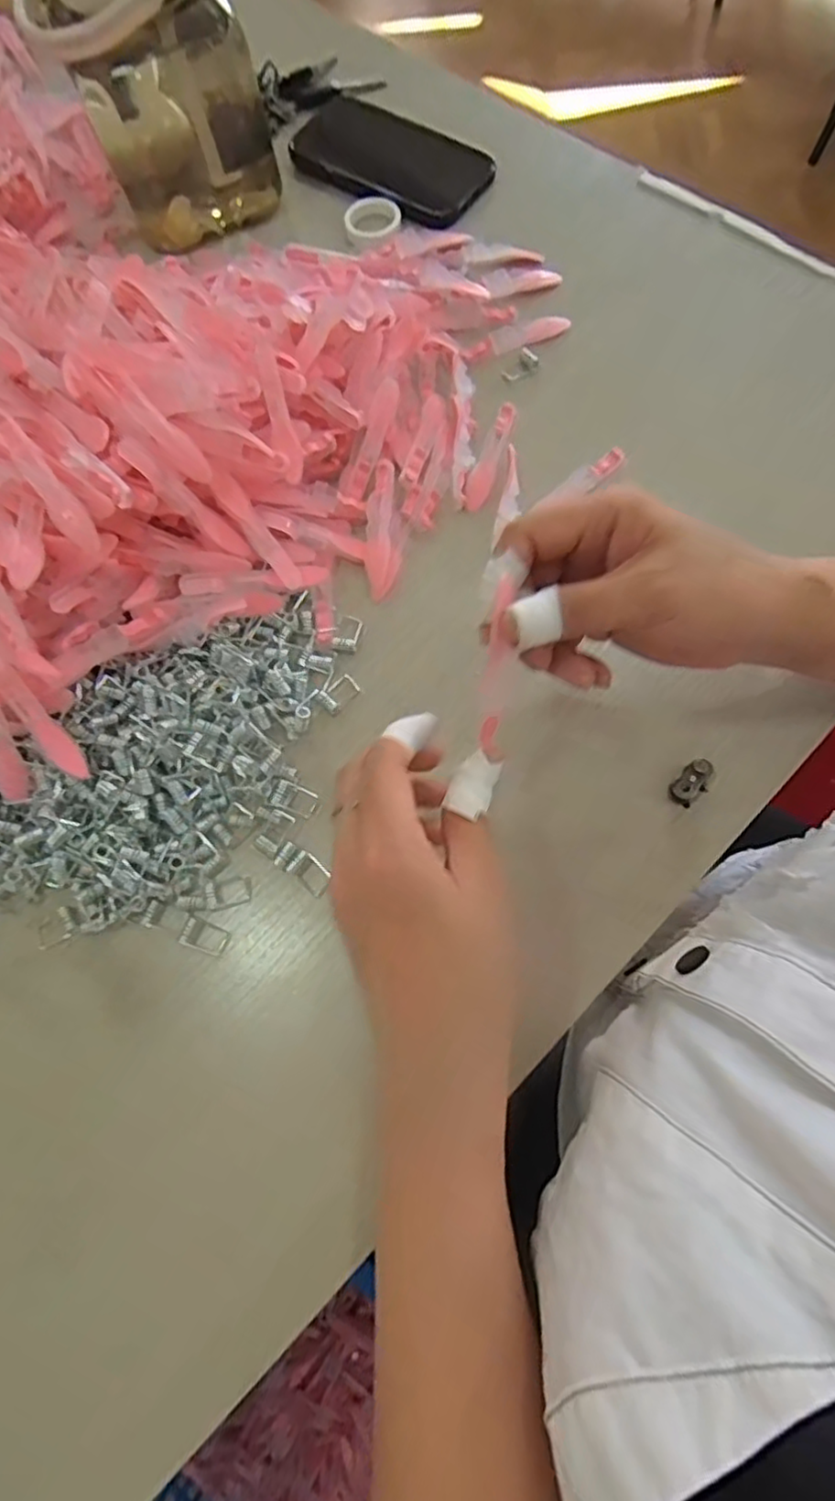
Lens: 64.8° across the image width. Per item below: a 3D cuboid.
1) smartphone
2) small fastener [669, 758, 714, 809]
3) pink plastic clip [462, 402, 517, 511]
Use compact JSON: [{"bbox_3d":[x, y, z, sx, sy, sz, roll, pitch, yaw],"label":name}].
[{"bbox_3d":[-0.027,-0.453,0.498,0.166,0.010,0.081,37,79,14],"label":"smartphone"},{"bbox_3d":[0.136,0.017,0.329,0.023,0.016,0.015,-39,73,-8],"label":"small fastener"},{"bbox_3d":[0.046,-0.182,0.406,0.015,0.006,0.077,20,75,11],"label":"pink plastic clip"}]

